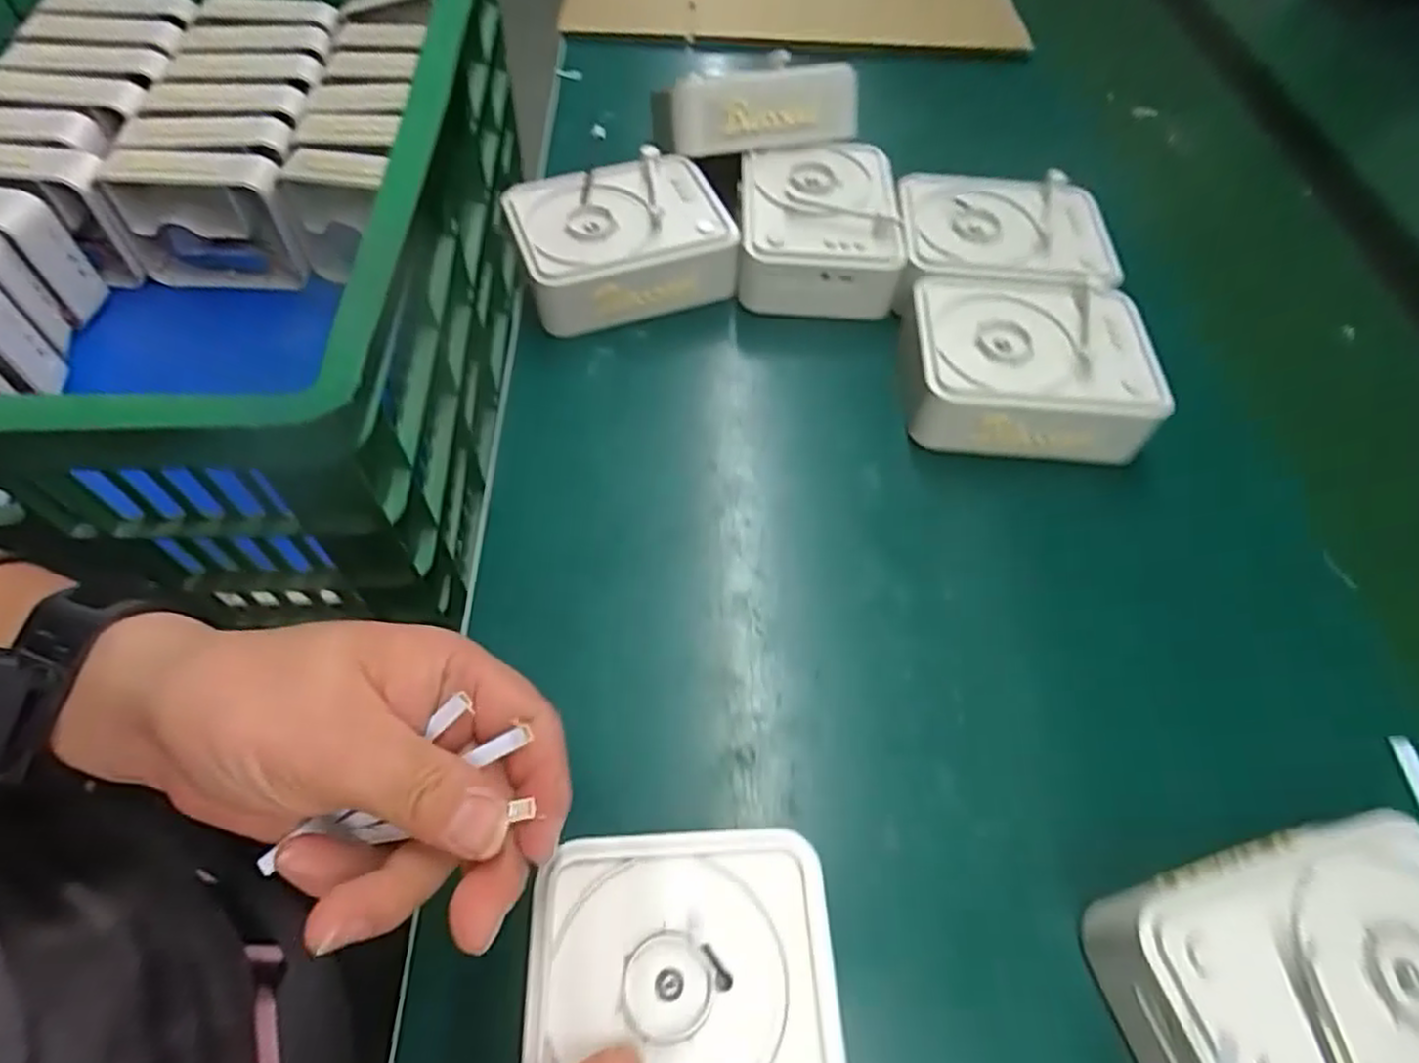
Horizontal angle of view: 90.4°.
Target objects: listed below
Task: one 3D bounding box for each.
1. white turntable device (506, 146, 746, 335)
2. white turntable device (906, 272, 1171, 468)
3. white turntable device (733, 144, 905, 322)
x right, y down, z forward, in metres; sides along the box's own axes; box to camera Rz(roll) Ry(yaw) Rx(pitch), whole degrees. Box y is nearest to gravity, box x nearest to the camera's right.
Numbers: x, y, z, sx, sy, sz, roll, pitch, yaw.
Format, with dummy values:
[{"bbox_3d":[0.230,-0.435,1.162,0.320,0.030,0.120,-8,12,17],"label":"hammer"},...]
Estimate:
[{"bbox_3d":[-0.054,-0.179,0.438,0.125,0.050,0.092,-16,61,-13],"label":"white turntable device"},{"bbox_3d":[0.174,-0.093,0.395,0.121,0.051,0.097,6,58,-1],"label":"white turntable device"},{"bbox_3d":[0.070,-0.197,0.457,0.099,0.051,0.122,4,58,-2],"label":"white turntable device"}]

